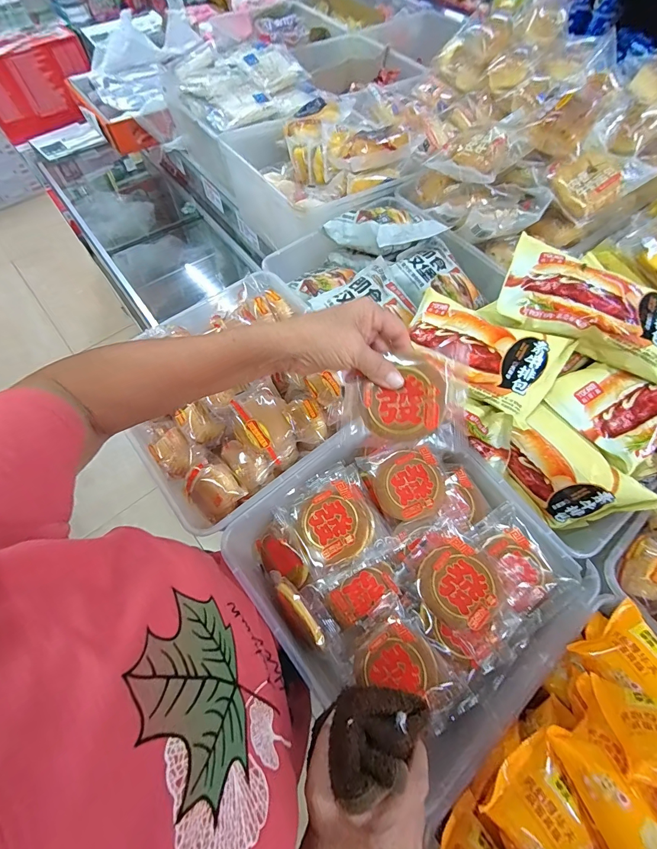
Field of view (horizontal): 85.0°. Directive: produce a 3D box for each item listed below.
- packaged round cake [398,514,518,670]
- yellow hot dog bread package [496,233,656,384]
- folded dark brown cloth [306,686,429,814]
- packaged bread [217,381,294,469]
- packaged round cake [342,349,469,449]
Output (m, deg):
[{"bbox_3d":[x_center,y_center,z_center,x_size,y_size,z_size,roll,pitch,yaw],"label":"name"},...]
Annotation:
[{"bbox_3d":[0.132,0.159,0.347,0.073,0.015,0.115,-30,68,-14],"label":"packaged round cake"},{"bbox_3d":[0.268,-0.119,0.374,0.181,0.052,0.091,28,67,13],"label":"yellow hot dog bread package"},{"bbox_3d":[0.035,0.207,0.240,0.071,0.046,0.049,-3,64,-2],"label":"folded dark brown cloth"},{"bbox_3d":[-0.071,0.004,0.395,0.058,0.047,0.080,-33,68,-15],"label":"packaged bread"},{"bbox_3d":[0.065,-0.020,0.312,0.097,0.017,0.078,-2,93,18],"label":"packaged round cake"}]

